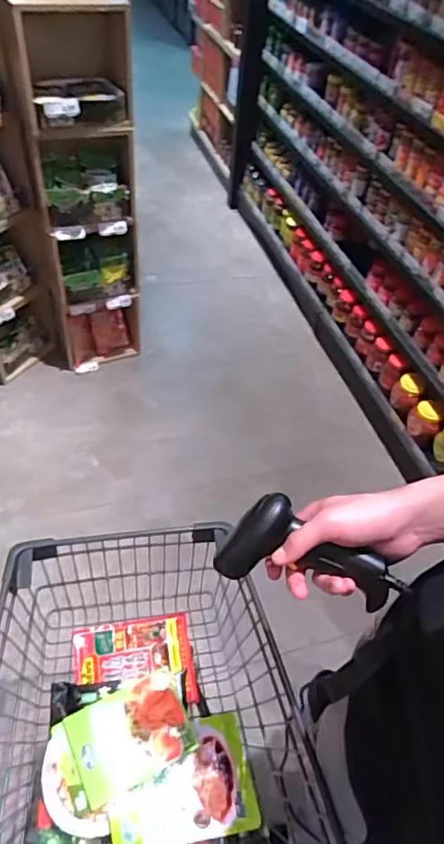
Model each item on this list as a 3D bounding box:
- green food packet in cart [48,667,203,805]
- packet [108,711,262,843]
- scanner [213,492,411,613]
[{"bbox_3d":[-0.158,0.523,0.890,0.200,0.049,0.139,-18,53,-20],"label":"green food packet in cart"},{"bbox_3d":[-0.065,0.589,0.871,0.232,0.024,0.167,-1,46,-18],"label":"packet"},{"bbox_3d":[0.087,0.120,0.508,0.169,0.056,0.084,12,91,13],"label":"scanner"}]

